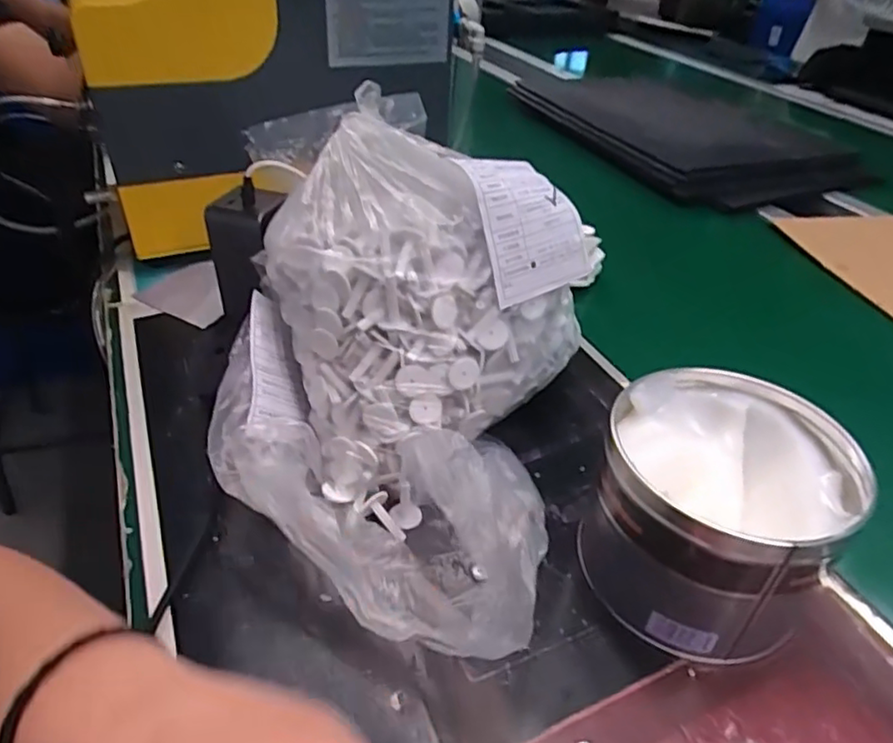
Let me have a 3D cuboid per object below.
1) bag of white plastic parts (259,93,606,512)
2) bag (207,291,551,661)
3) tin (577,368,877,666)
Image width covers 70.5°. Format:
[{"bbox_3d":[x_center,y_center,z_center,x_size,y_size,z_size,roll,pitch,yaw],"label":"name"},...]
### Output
[{"bbox_3d":[-0.011,-0.061,0.419,0.188,0.160,0.153,-14,41,-22],"label":"bag of white plastic parts"},{"bbox_3d":[-0.058,0.062,0.367,0.259,0.089,0.086,32,45,31],"label":"bag"},{"bbox_3d":[0.145,0.077,0.354,0.120,0.101,0.120,3,38,-2],"label":"tin"}]

